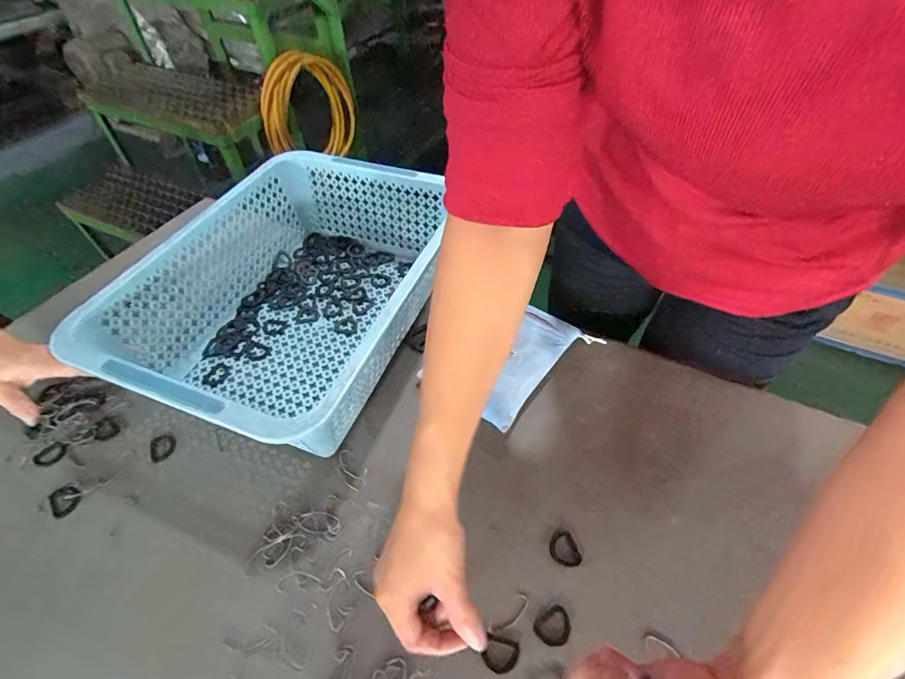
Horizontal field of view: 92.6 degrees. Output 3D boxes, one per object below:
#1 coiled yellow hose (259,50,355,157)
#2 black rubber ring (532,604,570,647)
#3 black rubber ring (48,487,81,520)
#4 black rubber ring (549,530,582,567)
[{"bbox_3d":[-0.476,-0.767,1.459,0.085,0.328,0.392,20,55,18],"label":"coiled yellow hose"},{"bbox_3d":[0.080,0.225,0.338,0.028,0.004,0.024,-27,54,-20],"label":"black rubber ring"},{"bbox_3d":[-0.371,0.153,0.413,0.024,0.004,0.035,-34,57,-24],"label":"black rubber ring"},{"bbox_3d":[0.096,0.181,0.375,0.025,0.005,0.030,-10,50,-7],"label":"black rubber ring"}]

